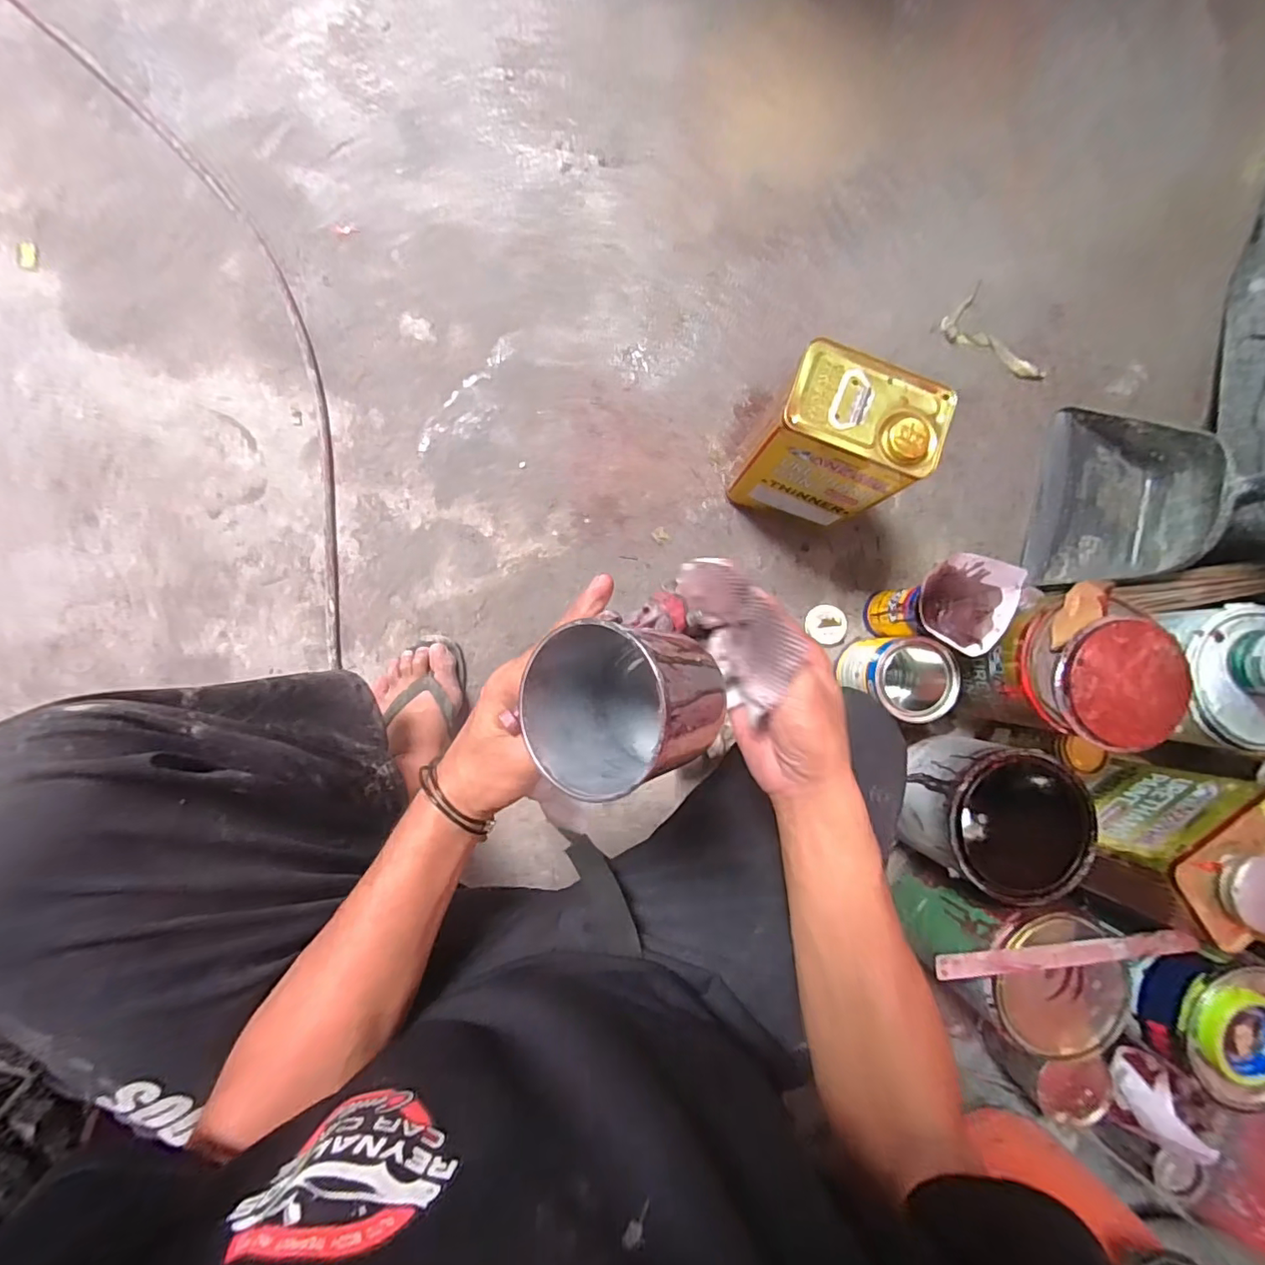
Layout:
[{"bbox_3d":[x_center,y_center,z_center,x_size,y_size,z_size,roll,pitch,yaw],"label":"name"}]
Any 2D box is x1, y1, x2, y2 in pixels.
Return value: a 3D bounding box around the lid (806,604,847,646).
[{"bbox_3d":[0.292,-0.014,0.810,0.060,0.014,0.054,19,87,-2],"label":"lid"}]

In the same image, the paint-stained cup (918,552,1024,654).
[{"bbox_3d":[0.401,-0.035,0.668,0.102,0.075,0.111,0,88,-3],"label":"paint-stained cup"}]

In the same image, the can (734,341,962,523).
[{"bbox_3d":[0.238,-0.223,0.678,0.163,0.252,0.115,18,87,-2],"label":"can"}]

